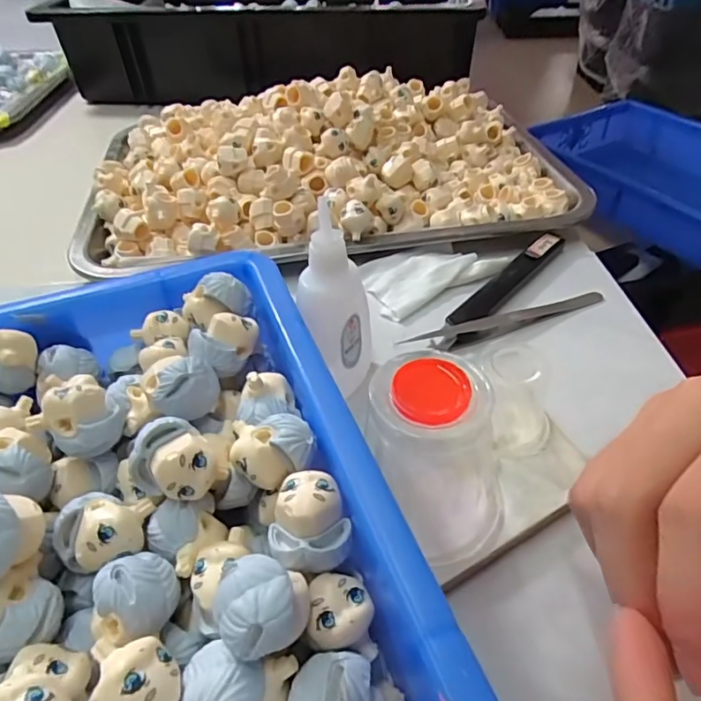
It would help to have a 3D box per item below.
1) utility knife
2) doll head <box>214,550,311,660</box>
[{"bbox_3d":[0.089,-0.040,0.315,0.018,0.006,0.130,29,51,29],"label":"utility knife"},{"bbox_3d":[-0.022,0.067,0.139,0.023,0.017,0.024,-1,43,1],"label":"doll head"}]

